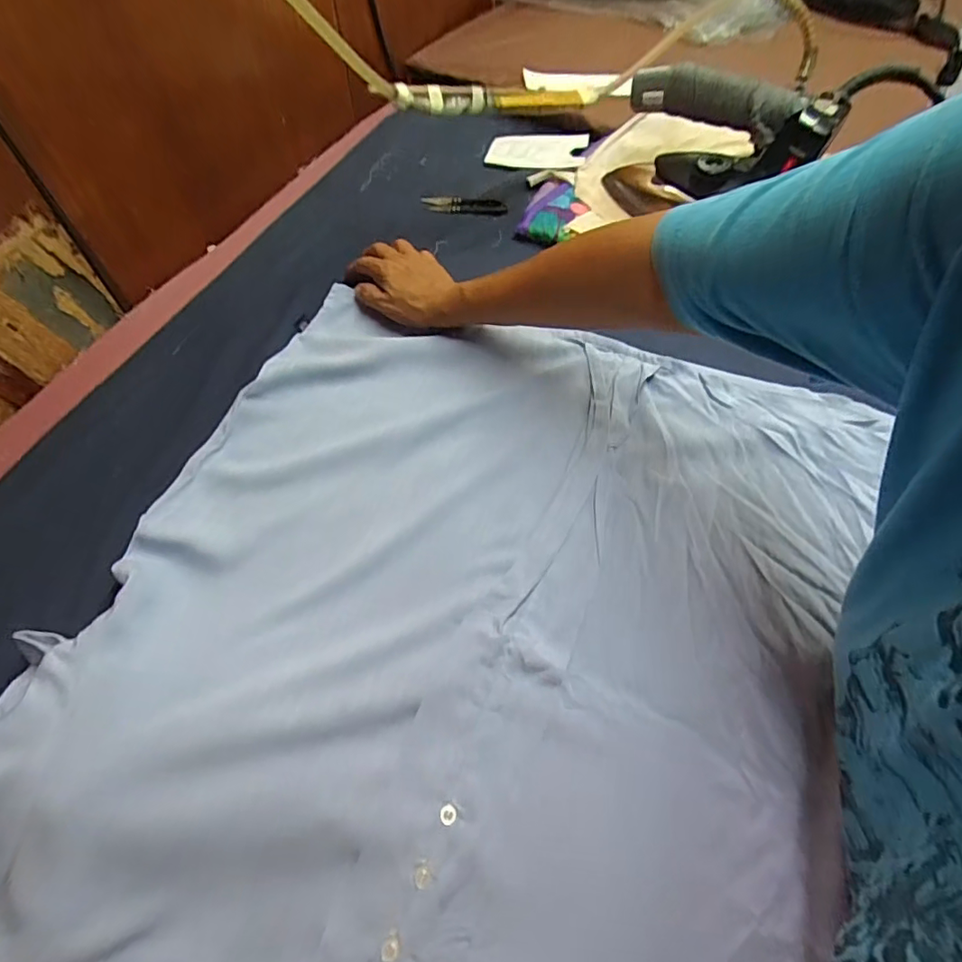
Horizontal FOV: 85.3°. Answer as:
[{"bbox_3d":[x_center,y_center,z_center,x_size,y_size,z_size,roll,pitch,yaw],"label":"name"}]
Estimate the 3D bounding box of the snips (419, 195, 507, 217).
[{"bbox_3d":[-0.021,-0.328,0.619,0.101,0.008,0.024,6,60,1],"label":"snips"}]

